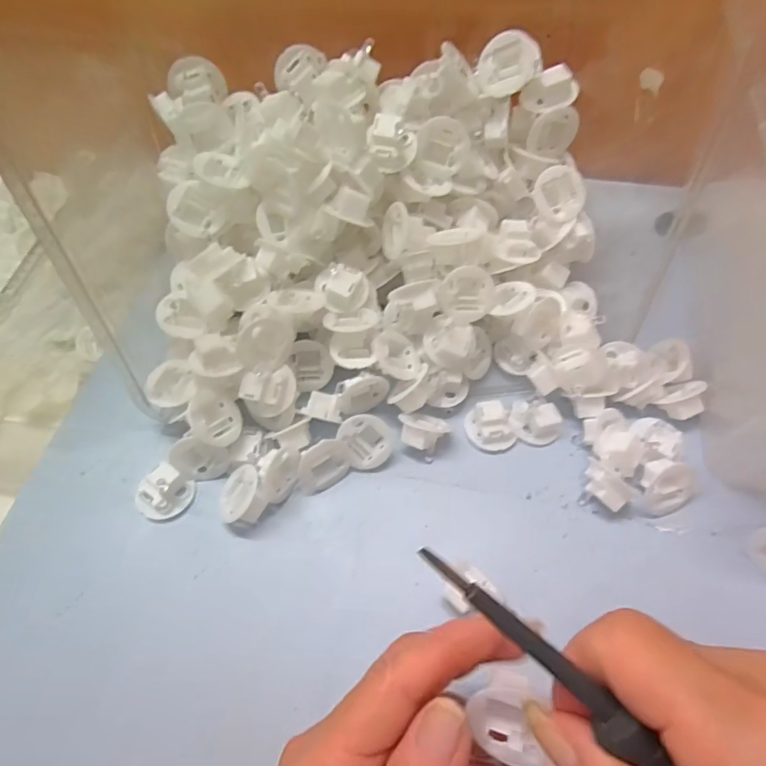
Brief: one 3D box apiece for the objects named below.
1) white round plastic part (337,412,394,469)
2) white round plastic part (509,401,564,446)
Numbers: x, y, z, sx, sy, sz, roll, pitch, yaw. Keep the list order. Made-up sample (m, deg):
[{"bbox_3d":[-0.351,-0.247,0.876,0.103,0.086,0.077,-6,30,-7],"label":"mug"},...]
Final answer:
[{"bbox_3d":[-0.010,0.034,0.311,0.029,0.034,0.016,-25,18,-9],"label":"white round plastic part"},{"bbox_3d":[0.094,0.022,0.319,0.031,0.017,0.026,21,62,15],"label":"white round plastic part"}]

